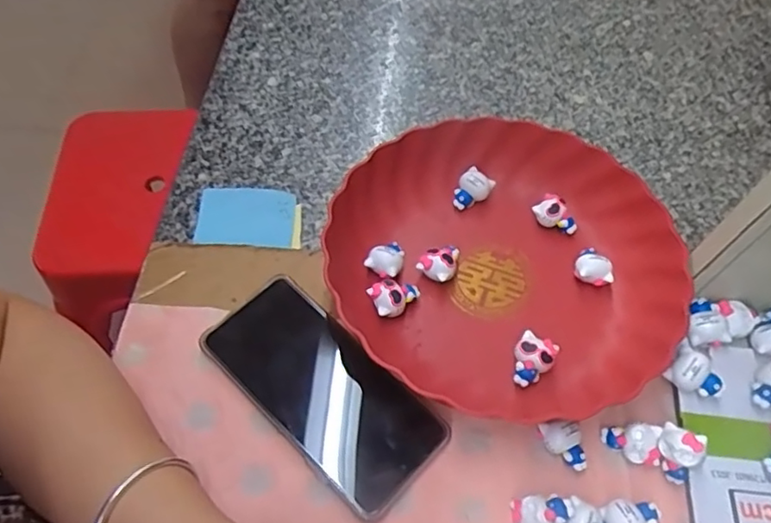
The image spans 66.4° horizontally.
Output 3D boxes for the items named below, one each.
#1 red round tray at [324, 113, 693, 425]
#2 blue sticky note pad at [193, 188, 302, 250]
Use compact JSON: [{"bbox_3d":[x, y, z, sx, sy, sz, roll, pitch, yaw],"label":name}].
[{"bbox_3d":[0.089,-0.001,0.431,0.239,0.048,0.227,1,58,-2],"label":"red round tray"},{"bbox_3d":[-0.108,-0.036,0.471,0.081,0.009,0.056,2,58,-1],"label":"blue sticky note pad"}]

